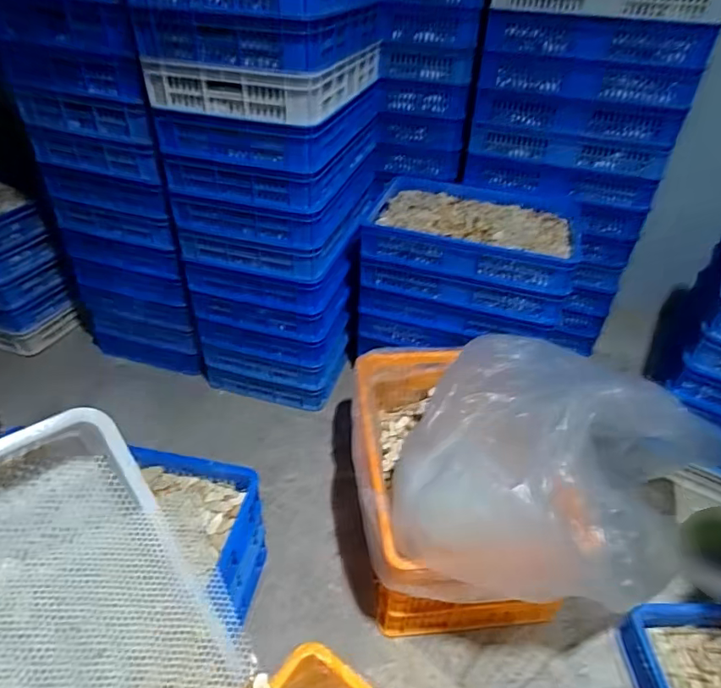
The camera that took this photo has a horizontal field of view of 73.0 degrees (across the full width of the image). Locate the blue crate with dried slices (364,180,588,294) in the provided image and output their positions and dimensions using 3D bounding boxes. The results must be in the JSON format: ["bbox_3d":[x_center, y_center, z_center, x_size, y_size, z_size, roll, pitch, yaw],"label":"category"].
[{"bbox_3d":[0.348,-0.342,1.459,0.626,0.099,0.432,13,40,12],"label":"blue crate with dried slices"}]

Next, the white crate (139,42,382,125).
[{"bbox_3d":[-0.201,-0.684,1.230,0.396,0.094,0.539,15,40,13],"label":"white crate"}]

